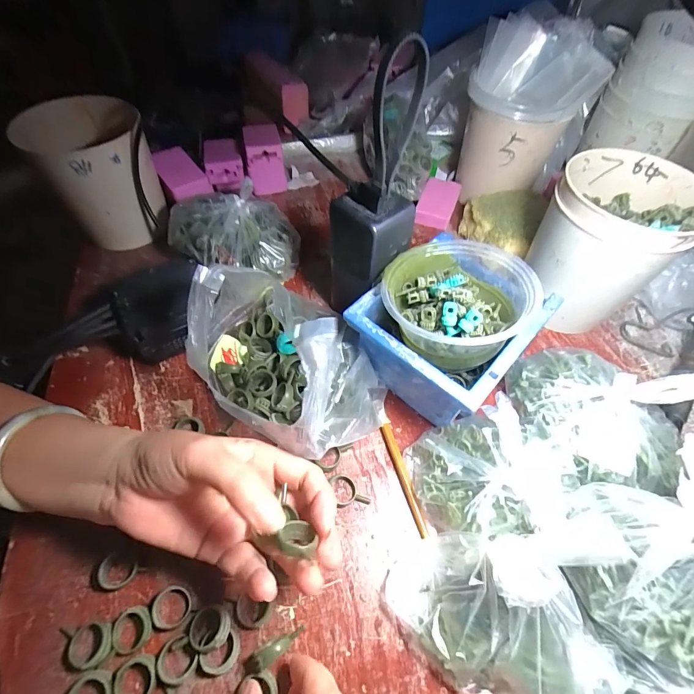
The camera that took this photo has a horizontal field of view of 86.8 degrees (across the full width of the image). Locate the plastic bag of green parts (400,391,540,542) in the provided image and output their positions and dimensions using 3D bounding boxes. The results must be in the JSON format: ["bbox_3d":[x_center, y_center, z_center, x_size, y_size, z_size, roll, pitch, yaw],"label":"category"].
[{"bbox_3d":[0.095,0.093,0.273,0.086,0.052,0.085,-5,55,-5],"label":"plastic bag of green parts"}]

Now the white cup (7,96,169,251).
[{"bbox_3d":[-0.259,-0.181,0.399,0.099,0.124,0.095,1,55,-1],"label":"white cup"}]

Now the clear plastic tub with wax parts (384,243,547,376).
[{"bbox_3d":[0.085,-0.032,0.300,0.116,0.063,0.108,1,55,-1],"label":"clear plastic tub with wax parts"}]

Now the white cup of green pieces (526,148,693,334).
[{"bbox_3d":[0.239,-0.094,0.353,0.110,0.128,0.112,1,55,-1],"label":"white cup of green pieces"}]

